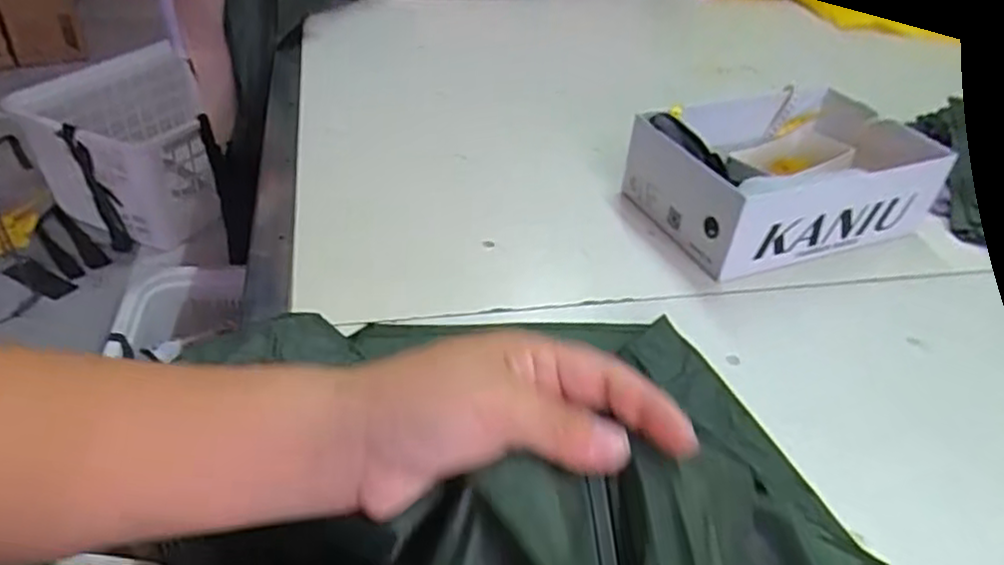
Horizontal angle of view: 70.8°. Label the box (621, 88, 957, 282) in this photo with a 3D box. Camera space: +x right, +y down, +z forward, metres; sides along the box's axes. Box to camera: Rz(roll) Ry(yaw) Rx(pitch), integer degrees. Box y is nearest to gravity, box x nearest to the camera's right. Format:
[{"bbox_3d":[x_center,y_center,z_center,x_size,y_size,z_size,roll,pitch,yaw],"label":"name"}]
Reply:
[{"bbox_3d":[0.411,-0.165,1.027,0.420,0.129,0.269,-14,41,-23],"label":"box"}]

